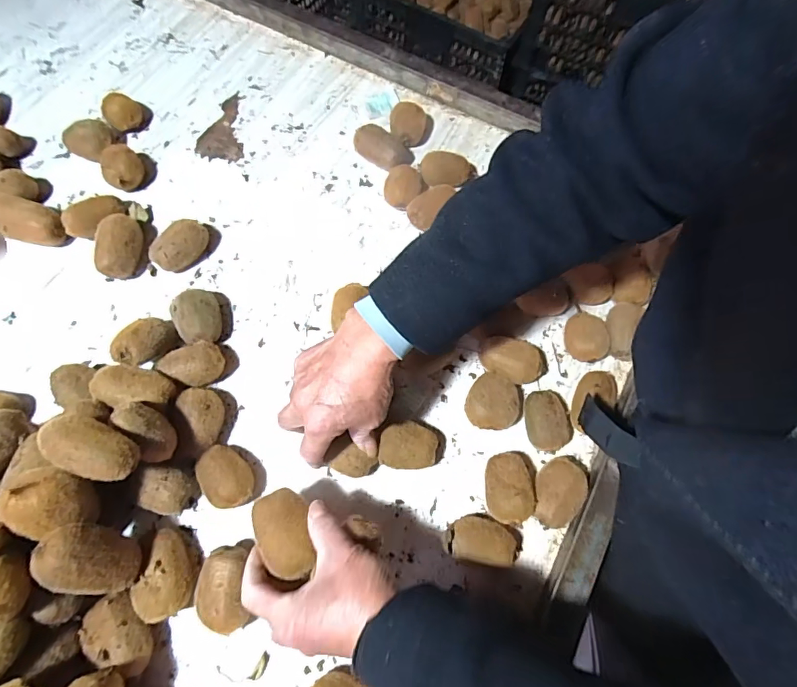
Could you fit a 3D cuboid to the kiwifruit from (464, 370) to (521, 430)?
[{"bbox_3d":[0.101,0.066,0.489,0.055,0.036,0.059,-1,68,1],"label":"kiwifruit"}]

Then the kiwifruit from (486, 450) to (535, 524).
[{"bbox_3d":[0.108,0.140,0.448,0.046,0.038,0.068,2,68,2],"label":"kiwifruit"}]

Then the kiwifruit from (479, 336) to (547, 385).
[{"bbox_3d":[0.123,0.020,0.499,0.069,0.038,0.045,13,69,7],"label":"kiwifruit"}]

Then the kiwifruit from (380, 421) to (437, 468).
[{"bbox_3d":[0.010,0.105,0.464,0.057,0.038,0.044,-2,68,1],"label":"kiwifruit"}]

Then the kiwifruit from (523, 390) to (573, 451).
[{"bbox_3d":[0.155,0.084,0.485,0.045,0.035,0.059,-9,68,-2],"label":"kiwifruit"}]

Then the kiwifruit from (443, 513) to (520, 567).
[{"bbox_3d":[0.077,0.187,0.431,0.071,0.035,0.045,8,69,5],"label":"kiwifruit"}]

